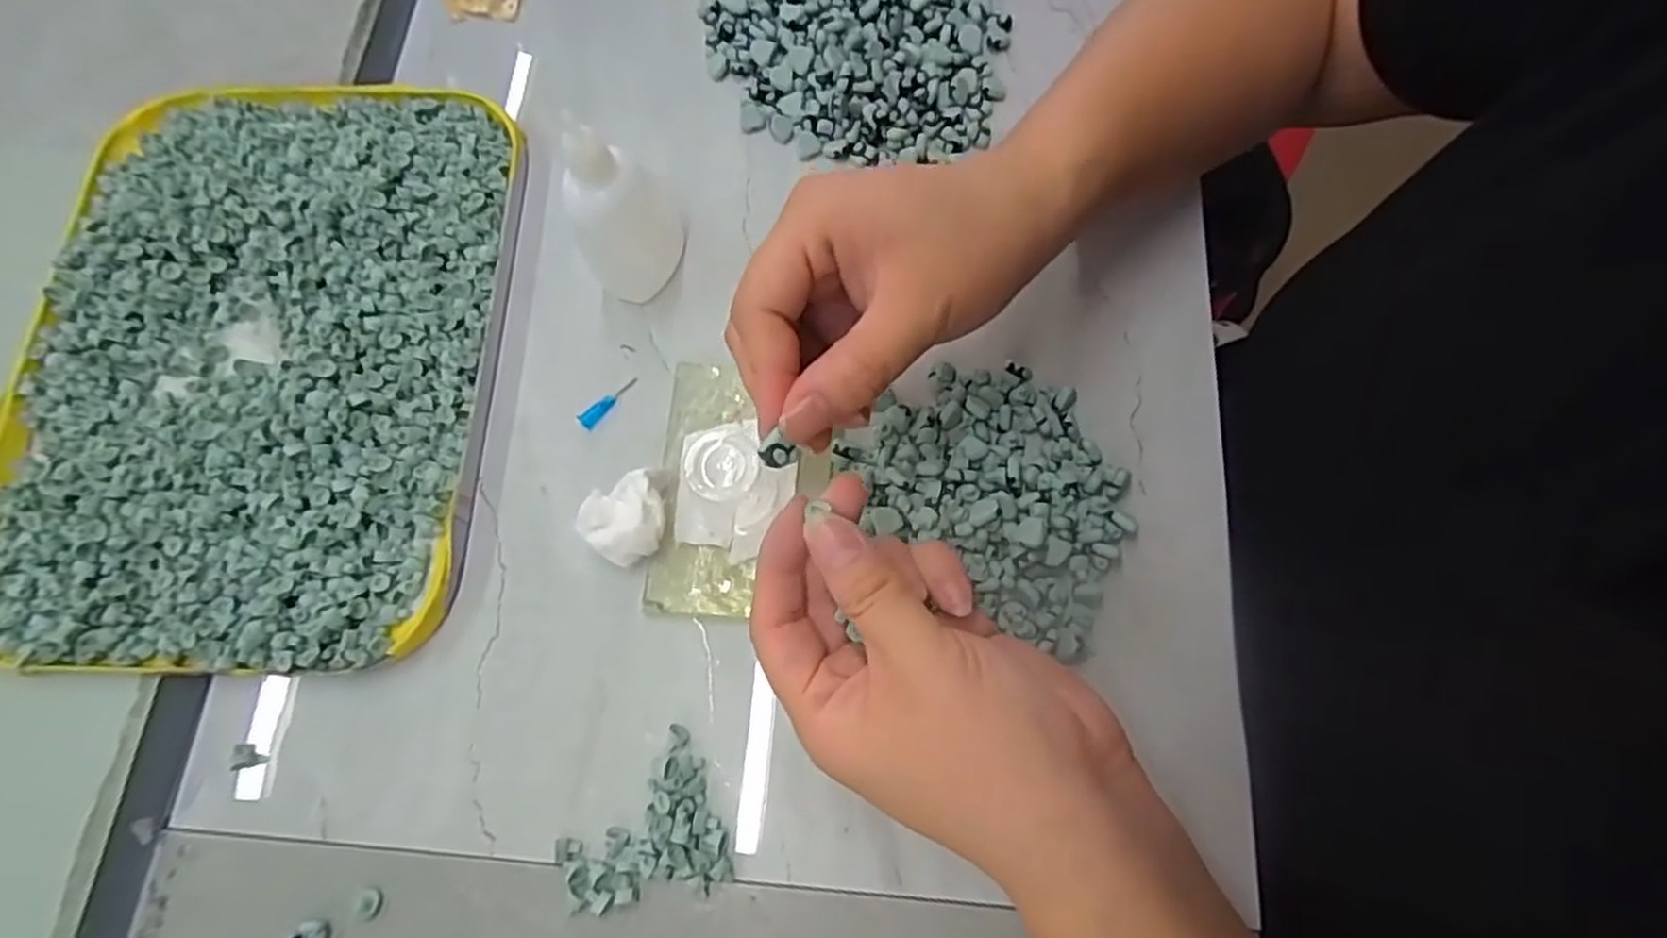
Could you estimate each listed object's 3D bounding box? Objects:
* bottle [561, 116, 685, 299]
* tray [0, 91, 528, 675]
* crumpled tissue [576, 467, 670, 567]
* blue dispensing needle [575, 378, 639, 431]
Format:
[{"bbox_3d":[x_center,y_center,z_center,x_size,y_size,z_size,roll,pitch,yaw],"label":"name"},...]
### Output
[{"bbox_3d":[-0.087,-0.108,0.301,0.041,0.081,0.040,-18,73,-3],"label":"bottle"},{"bbox_3d":[-0.249,-0.053,0.322,0.203,0.023,0.270,1,73,3],"label":"tray"},{"bbox_3d":[-0.082,0.020,0.292,0.033,0.022,0.034,-3,73,1],"label":"crumpled tissue"},{"bbox_3d":[-0.097,-0.030,0.317,0.007,0.005,0.030,40,78,13],"label":"blue dispensing needle"}]

